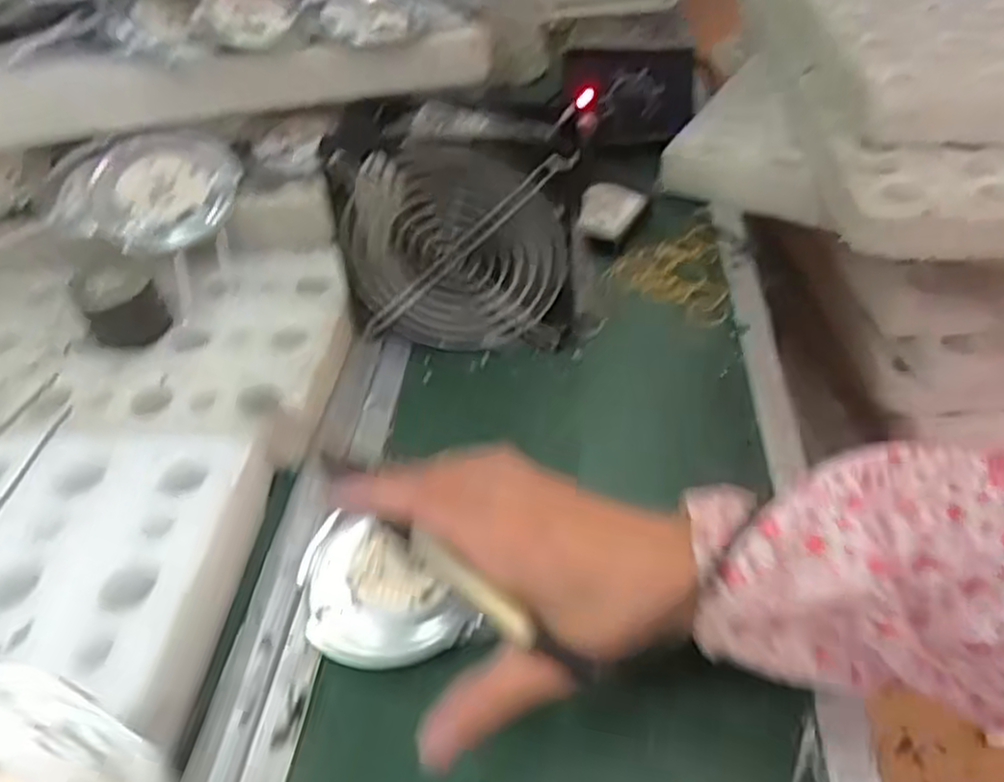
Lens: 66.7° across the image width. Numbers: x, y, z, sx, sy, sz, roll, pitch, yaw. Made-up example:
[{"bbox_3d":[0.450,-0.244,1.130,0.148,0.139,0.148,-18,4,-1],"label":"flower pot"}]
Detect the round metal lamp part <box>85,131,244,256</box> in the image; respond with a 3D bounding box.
[{"bbox_3d":[-0.247,-0.146,0.557,0.095,0.026,0.099,21,67,1],"label":"round metal lamp part"}]

